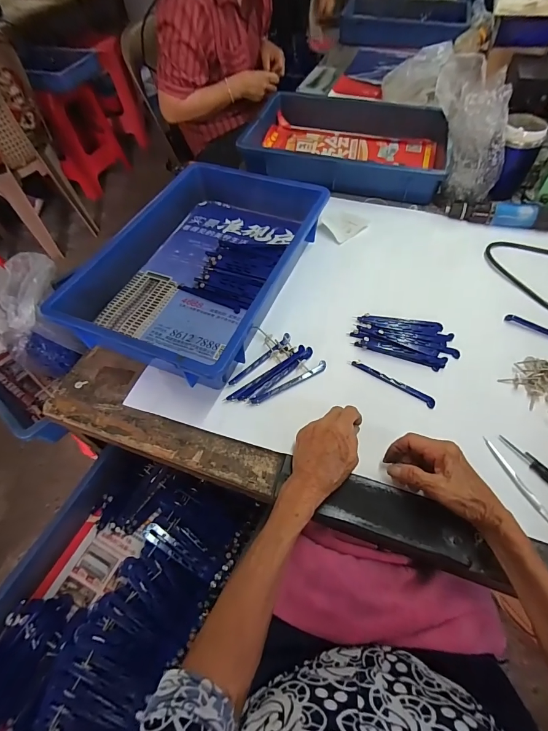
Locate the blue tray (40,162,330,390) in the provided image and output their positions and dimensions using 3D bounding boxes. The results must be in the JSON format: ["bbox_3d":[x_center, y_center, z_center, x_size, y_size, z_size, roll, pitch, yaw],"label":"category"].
[{"bbox_3d":[-0.109,-0.182,0.593,0.289,0.081,0.448,18,60,15],"label":"blue tray"}]

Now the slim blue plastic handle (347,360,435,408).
[{"bbox_3d":[0.163,0.022,0.489,0.124,0.006,0.016,30,63,21],"label":"slim blue plastic handle"}]

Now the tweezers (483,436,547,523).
[{"bbox_3d":[0.282,0.132,0.410,0.011,0.004,0.106,-21,58,-9],"label":"tweezers"}]

